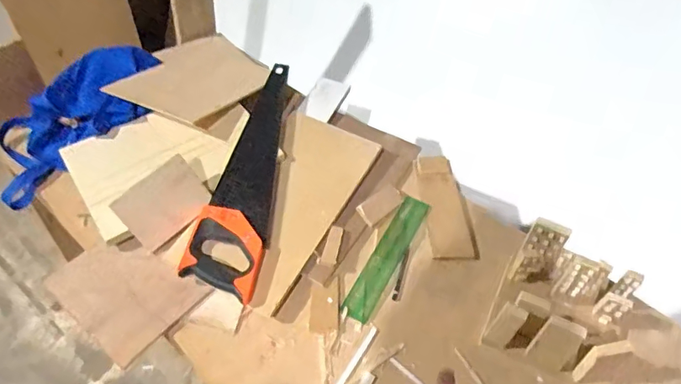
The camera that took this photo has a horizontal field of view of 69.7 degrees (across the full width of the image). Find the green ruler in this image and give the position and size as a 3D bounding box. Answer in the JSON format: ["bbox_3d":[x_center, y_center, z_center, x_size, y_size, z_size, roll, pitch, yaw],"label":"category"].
[{"bbox_3d":[0.078,0.102,0.799,0.046,0.004,0.250,29,55,8],"label":"green ruler"}]

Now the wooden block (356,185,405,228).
[{"bbox_3d":[0.070,0.021,0.848,0.090,0.010,0.042,-36,59,-29],"label":"wooden block"}]

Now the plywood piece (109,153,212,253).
[{"bbox_3d":[-0.272,0.017,0.758,0.126,0.093,0.011,-43,21,-19],"label":"plywood piece"}]

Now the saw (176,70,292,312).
[{"bbox_3d":[-0.151,-0.052,0.844,0.113,0.030,0.497,6,49,3],"label":"saw"}]

